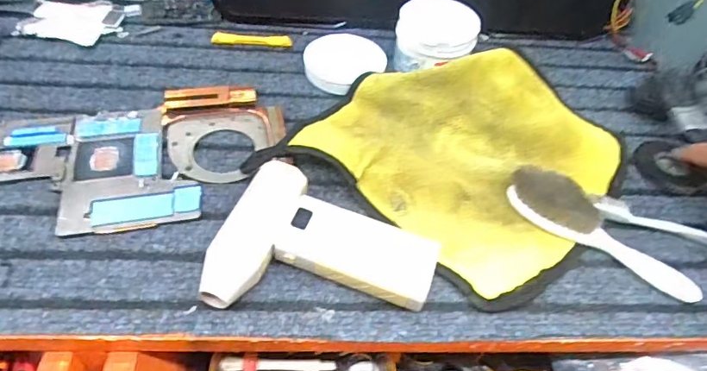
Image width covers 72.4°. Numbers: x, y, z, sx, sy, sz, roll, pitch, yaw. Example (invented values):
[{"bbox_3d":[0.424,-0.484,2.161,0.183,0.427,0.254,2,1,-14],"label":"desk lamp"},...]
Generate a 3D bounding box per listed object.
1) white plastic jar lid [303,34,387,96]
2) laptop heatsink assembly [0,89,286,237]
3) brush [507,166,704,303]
[{"bbox_3d":[-0.011,-0.119,0.472,0.070,0.019,0.071,3,51,-4],"label":"white plastic jar lid"},{"bbox_3d":[-0.228,-0.018,0.367,0.339,0.010,0.134,-6,52,-11],"label":"laptop heatsink assembly"},{"bbox_3d":[0.182,0.035,0.355,0.145,0.030,0.032,38,57,23],"label":"brush"}]

